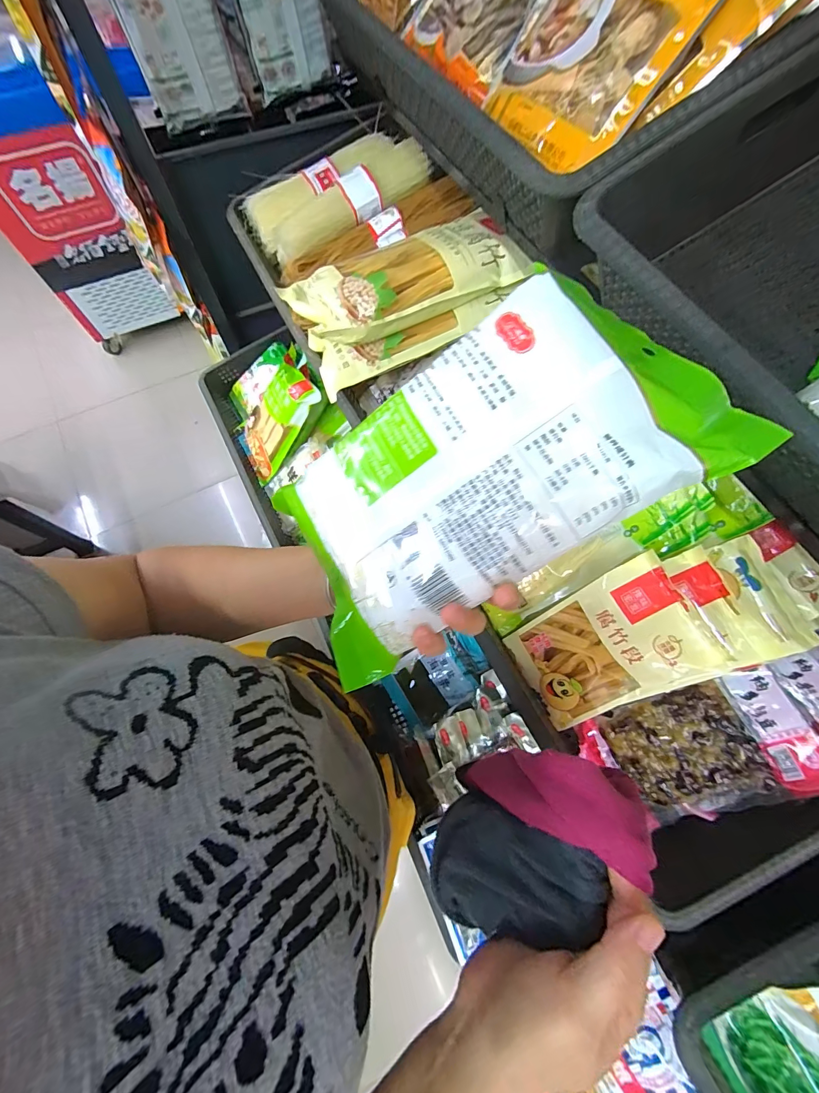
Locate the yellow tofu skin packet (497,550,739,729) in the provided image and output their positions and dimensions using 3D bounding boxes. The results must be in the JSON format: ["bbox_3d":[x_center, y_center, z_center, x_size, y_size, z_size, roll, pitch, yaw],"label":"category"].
[{"bbox_3d":[0.203,0.112,0.422,0.032,0.186,0.124,-3,57,-51],"label":"yellow tofu skin packet"}]

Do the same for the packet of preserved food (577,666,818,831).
[{"bbox_3d":[0.304,0.219,0.424,0.204,0.023,0.118,-31,64,22],"label":"packet of preserved food"}]

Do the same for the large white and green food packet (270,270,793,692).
[{"bbox_3d":[0.030,-0.036,0.224,0.244,0.029,0.133,-32,80,18],"label":"large white and green food packet"}]

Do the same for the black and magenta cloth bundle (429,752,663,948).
[{"bbox_3d":[0.073,0.185,0.255,0.126,0.105,0.077,-24,71,-10],"label":"black and magenta cloth bundle"}]

